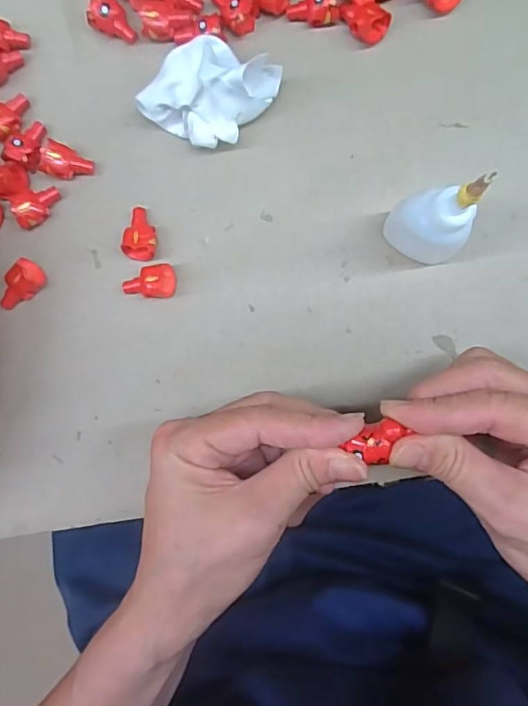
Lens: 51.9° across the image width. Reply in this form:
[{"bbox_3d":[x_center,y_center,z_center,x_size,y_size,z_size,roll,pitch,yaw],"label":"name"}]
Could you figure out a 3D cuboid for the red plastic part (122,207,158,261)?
[{"bbox_3d":[-0.061,-0.061,0.275,0.016,0.014,0.026,9,88,3],"label":"red plastic part"}]

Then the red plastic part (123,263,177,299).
[{"bbox_3d":[-0.058,-0.036,0.273,0.026,0.012,0.017,-2,88,2],"label":"red plastic part"}]

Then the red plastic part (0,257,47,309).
[{"bbox_3d":[-0.126,-0.034,0.279,0.015,0.014,0.028,42,90,3],"label":"red plastic part"}]

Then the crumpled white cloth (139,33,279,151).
[{"bbox_3d":[-0.026,-0.128,0.263,0.052,0.037,0.046,28,89,3],"label":"crumpled white cloth"}]

